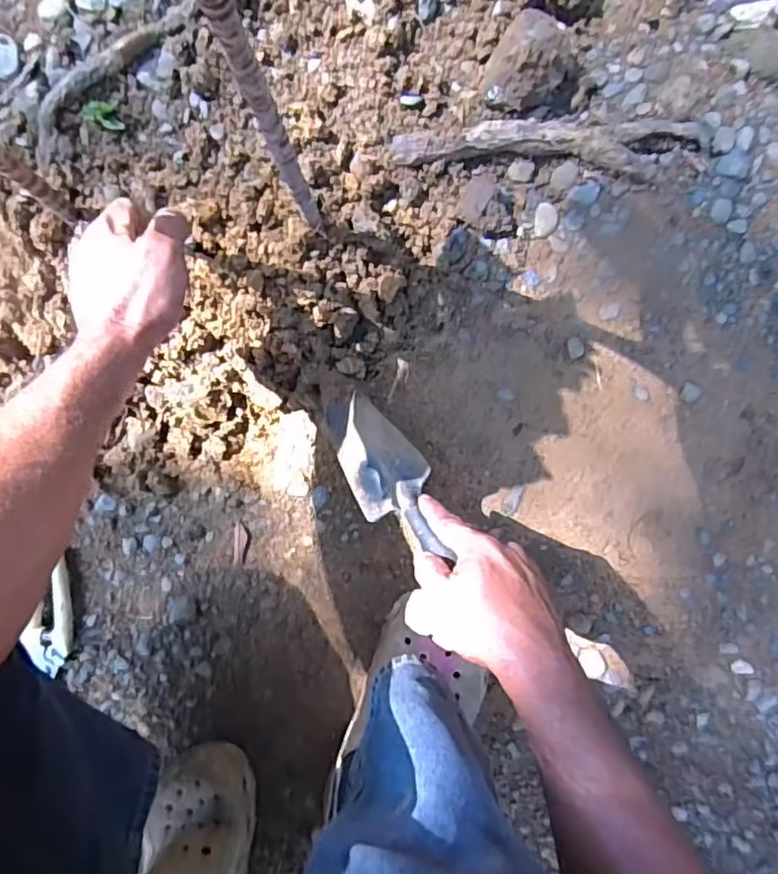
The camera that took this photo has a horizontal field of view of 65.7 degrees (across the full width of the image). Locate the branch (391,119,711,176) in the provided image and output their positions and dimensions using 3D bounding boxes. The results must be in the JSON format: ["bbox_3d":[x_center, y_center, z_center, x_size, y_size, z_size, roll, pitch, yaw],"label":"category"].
[{"bbox_3d":[0.141,-0.258,0.529,0.267,0.022,0.037,2,94,6],"label":"branch"}]

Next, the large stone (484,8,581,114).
[{"bbox_3d":[0.118,-0.317,0.510,0.066,0.046,0.084,36,95,-2],"label":"large stone"}]

